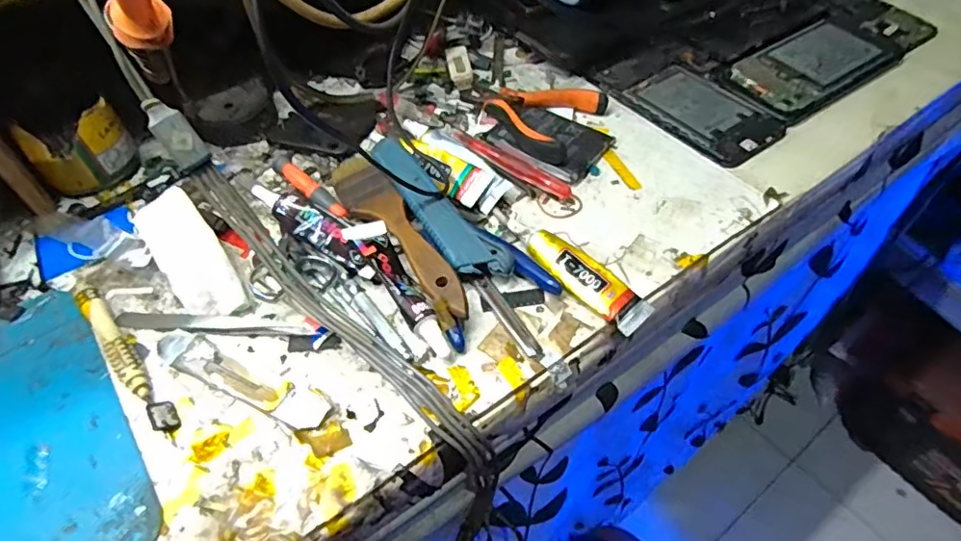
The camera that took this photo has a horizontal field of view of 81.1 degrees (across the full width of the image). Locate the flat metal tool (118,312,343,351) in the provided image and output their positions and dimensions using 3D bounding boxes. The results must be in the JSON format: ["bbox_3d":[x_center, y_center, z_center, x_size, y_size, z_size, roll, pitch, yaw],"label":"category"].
[{"bbox_3d":[-0.155,0.032,0.340,0.140,0.004,0.021,5,52,6],"label":"flat metal tool"}]

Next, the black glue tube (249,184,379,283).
[{"bbox_3d":[-0.107,-0.028,0.370,0.103,0.022,0.025,33,59,25],"label":"black glue tube"}]

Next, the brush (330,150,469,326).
[{"bbox_3d":[-0.055,-0.025,0.369,0.033,0.022,0.169,-27,55,-18],"label":"brush"}]

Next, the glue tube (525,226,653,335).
[{"bbox_3d":[0.065,0.006,0.346,0.082,0.019,0.024,35,60,26],"label":"glue tube"}]

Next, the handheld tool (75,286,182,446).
[{"bbox_3d":[-0.203,0.051,0.320,0.013,0.016,0.117,-37,59,-25],"label":"handheld tool"}]

